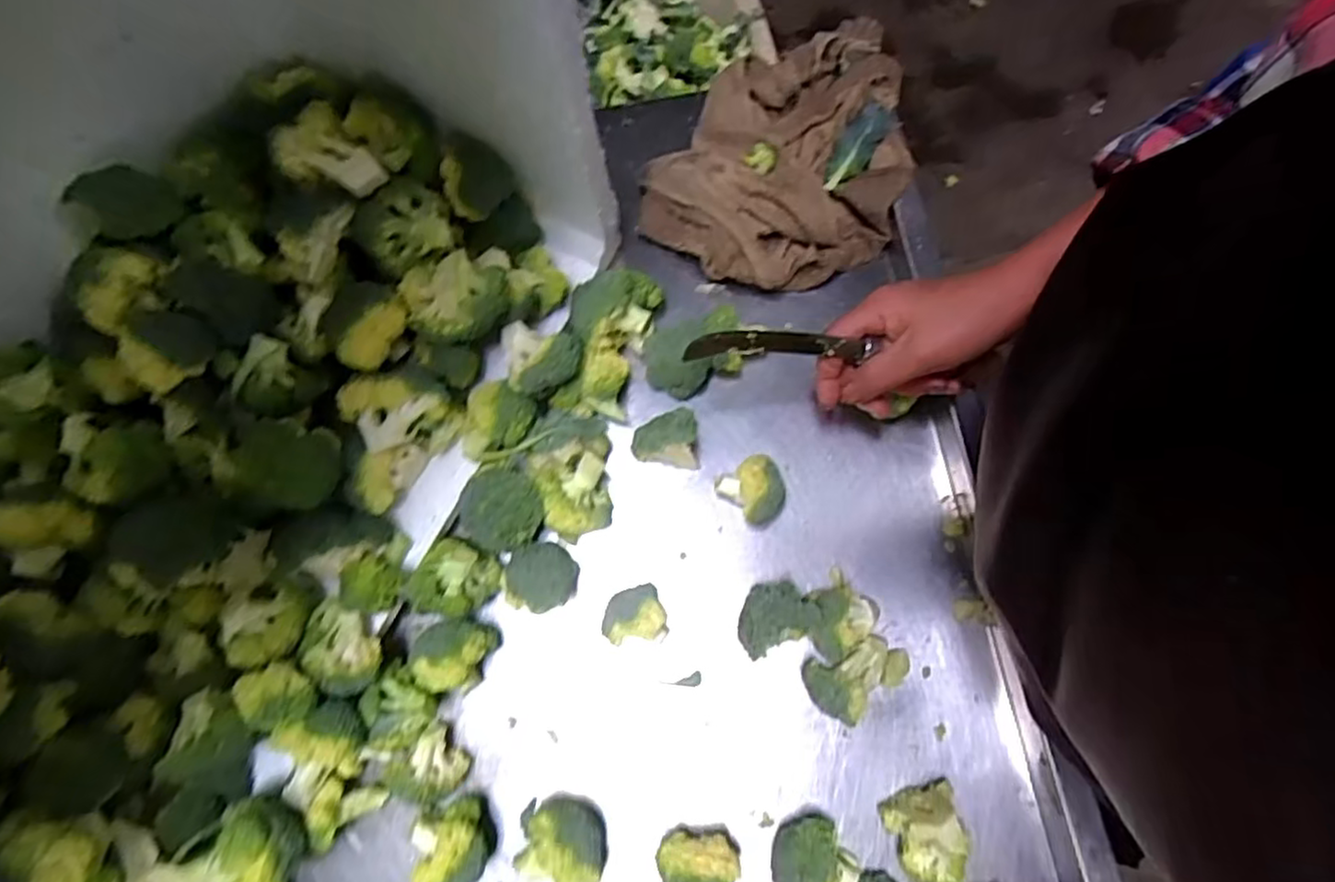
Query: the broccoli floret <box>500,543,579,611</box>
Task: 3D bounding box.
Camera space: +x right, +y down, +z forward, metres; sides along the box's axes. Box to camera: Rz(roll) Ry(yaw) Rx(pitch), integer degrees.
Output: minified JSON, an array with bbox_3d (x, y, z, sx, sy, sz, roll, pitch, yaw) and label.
[{"bbox_3d":[-0.083,0.091,0.457,0.046,0.047,0.044,0,76,1],"label":"broccoli floret"}]

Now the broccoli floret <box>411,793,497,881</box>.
[{"bbox_3d":[-0.130,0.246,0.418,0.042,0.042,0.044,0,76,1],"label":"broccoli floret"}]

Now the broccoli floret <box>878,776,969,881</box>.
[{"bbox_3d":[0.153,0.233,0.408,0.043,0.056,0.056,12,76,5],"label":"broccoli floret"}]

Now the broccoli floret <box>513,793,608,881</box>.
[{"bbox_3d":[-0.066,0.247,0.420,0.060,0.040,0.049,5,76,3],"label":"broccoli floret"}]

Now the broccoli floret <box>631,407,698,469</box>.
[{"bbox_3d":[-0.001,-0.004,0.481,0.044,0.046,0.034,4,76,3],"label":"broccoli floret"}]

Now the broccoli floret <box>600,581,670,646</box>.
[{"bbox_3d":[-0.022,0.116,0.451,0.041,0.037,0.036,-18,76,-3],"label":"broccoli floret"}]

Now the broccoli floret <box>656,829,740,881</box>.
[{"bbox_3d":[0.018,0.252,0.414,0.044,0.046,0.039,27,78,8],"label":"broccoli floret"}]

